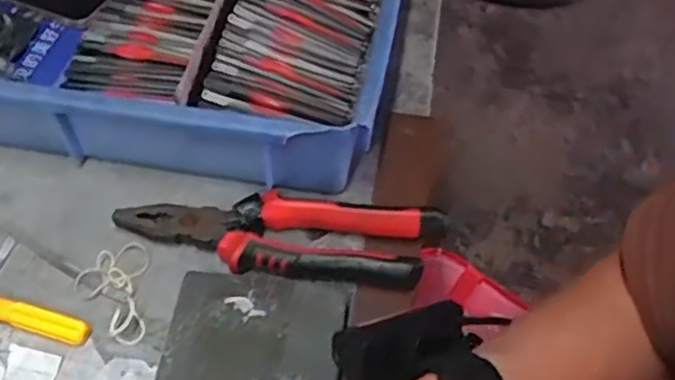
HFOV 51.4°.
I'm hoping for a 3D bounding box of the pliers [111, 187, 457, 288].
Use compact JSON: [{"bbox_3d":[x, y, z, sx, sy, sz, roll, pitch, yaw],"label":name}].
[{"bbox_3d":[-0.042,0.031,0.486,0.226,0.034,0.061,8,51,3],"label":"pliers"}]

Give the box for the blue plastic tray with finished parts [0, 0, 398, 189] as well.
[{"bbox_3d":[-0.171,-0.149,0.591,0.425,0.080,0.292,9,51,4],"label":"blue plastic tray with finished parts"}]

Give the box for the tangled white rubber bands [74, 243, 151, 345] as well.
[{"bbox_3d":[-0.149,0.064,0.460,0.047,0.014,0.075,-4,51,-7],"label":"tangled white rubber bands"}]

